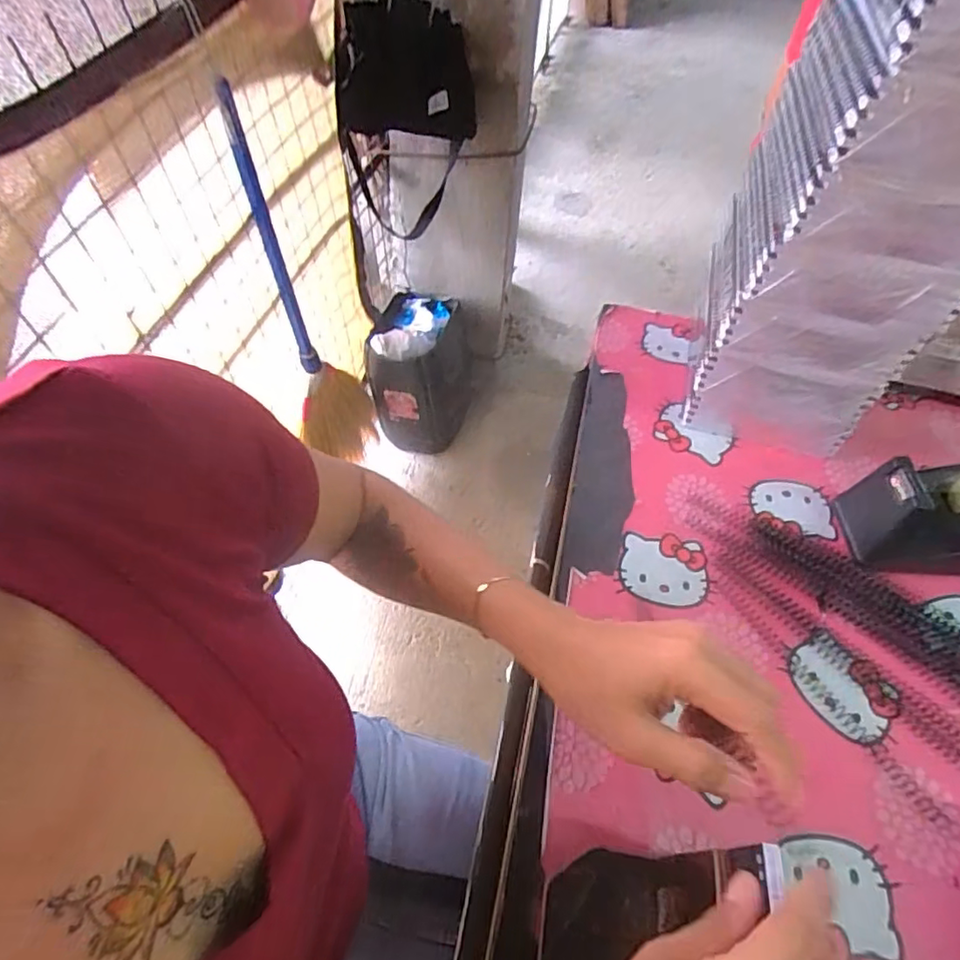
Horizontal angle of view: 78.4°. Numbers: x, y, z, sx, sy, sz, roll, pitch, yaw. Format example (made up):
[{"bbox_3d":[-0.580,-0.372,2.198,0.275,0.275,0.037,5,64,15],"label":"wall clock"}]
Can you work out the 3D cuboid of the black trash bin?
[{"bbox_3d":[-0.154,-0.292,1.577,0.247,0.304,0.326,2,54,-1],"label":"black trash bin"}]

